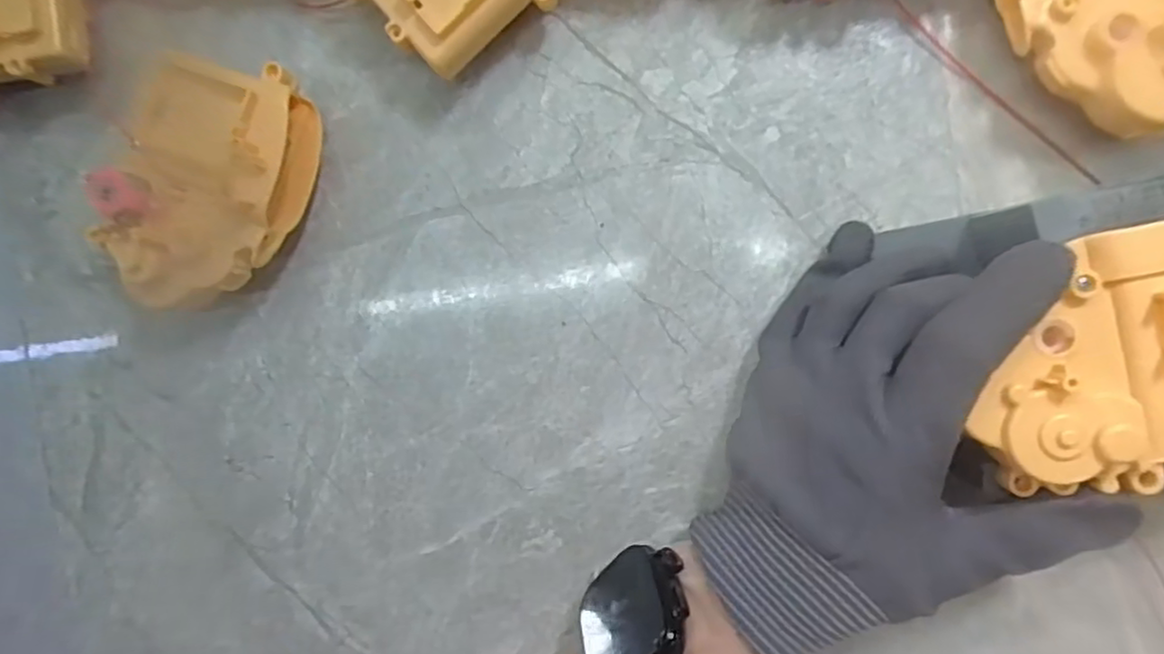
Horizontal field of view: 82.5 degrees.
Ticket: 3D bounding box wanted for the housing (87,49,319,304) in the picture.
[{"bbox_3d":[-0.152,-0.056,0.269,0.071,0.041,0.096,13,94,8],"label":"housing"}]

